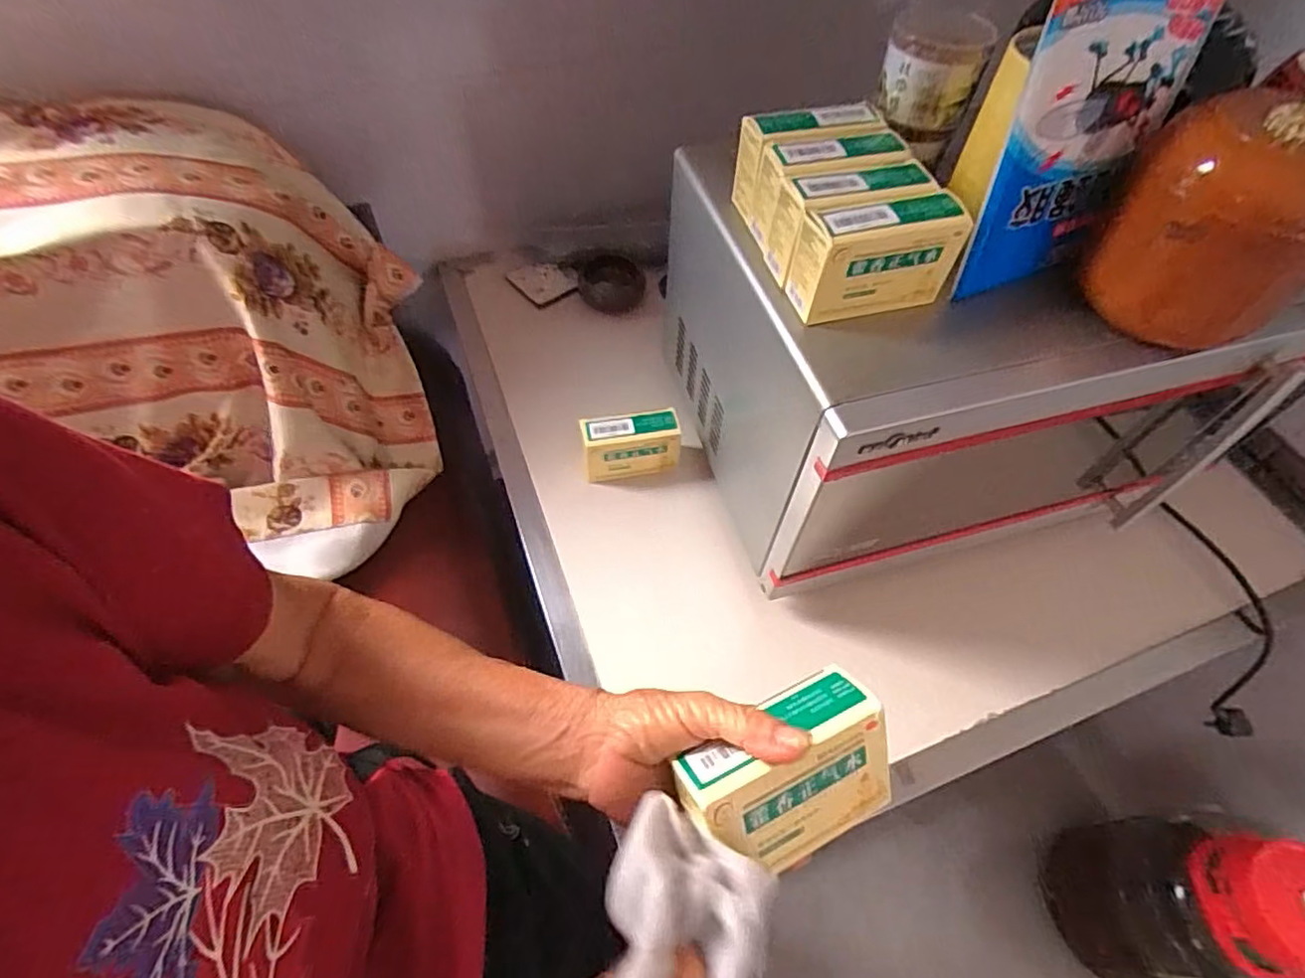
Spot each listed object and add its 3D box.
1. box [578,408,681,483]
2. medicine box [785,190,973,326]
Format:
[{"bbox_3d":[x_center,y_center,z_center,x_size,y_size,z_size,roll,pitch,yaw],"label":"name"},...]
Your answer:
[{"bbox_3d":[-0.023,-0.049,0.717,0.104,0.074,0.040,-6,57,-5],"label":"box"},{"bbox_3d":[0.157,-0.164,0.452,0.106,0.069,0.039,-12,58,-9],"label":"medicine box"}]

